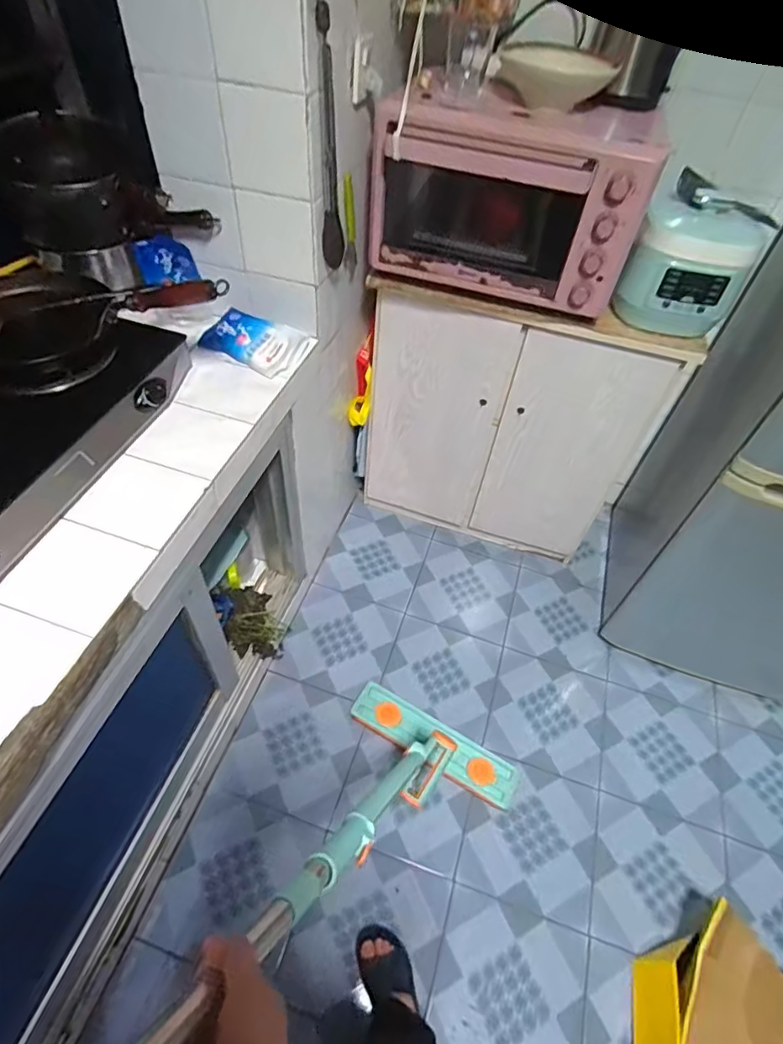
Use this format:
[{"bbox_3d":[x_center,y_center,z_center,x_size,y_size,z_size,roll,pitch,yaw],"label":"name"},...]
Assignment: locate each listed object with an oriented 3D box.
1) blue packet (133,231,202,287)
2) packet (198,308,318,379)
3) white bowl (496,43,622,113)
[{"bbox_3d":[-0.424,-0.491,1.000,0.107,0.075,0.031,-2,51,-7],"label":"blue packet"},{"bbox_3d":[-0.269,-0.366,1.065,0.192,0.044,0.127,23,54,13],"label":"packet"},{"bbox_3d":[0.306,-0.846,1.018,0.206,0.067,0.196,2,52,-3],"label":"white bowl"}]

